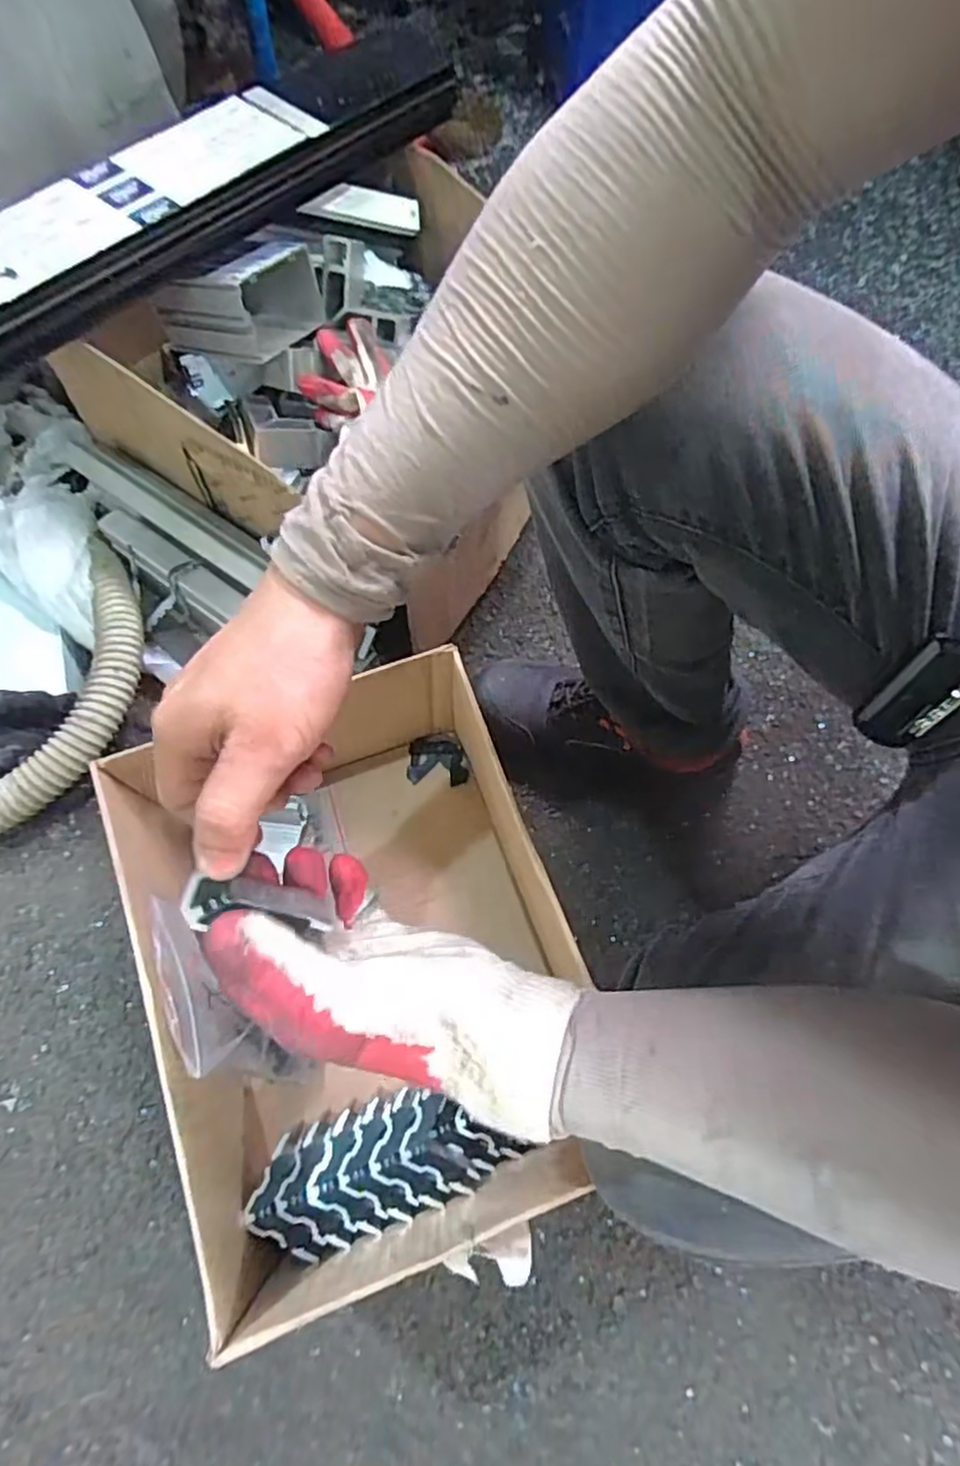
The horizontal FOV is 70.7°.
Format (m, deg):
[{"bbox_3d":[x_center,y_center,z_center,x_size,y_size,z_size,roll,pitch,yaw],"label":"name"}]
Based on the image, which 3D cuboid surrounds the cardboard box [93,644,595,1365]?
[{"bbox_3d":[-0.084,0.198,0.562,0.301,0.197,0.428,-20,71,-9],"label":"cardboard box"}]

